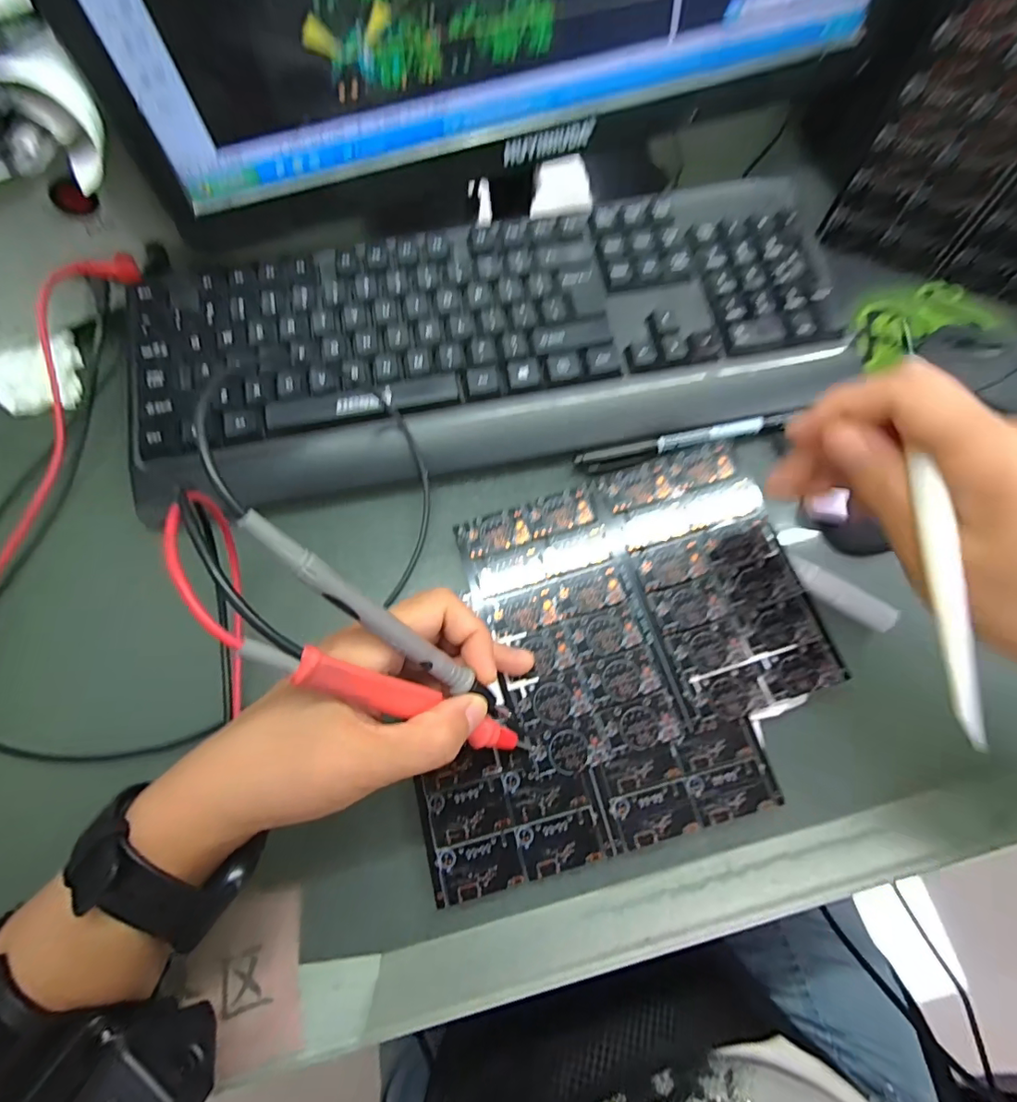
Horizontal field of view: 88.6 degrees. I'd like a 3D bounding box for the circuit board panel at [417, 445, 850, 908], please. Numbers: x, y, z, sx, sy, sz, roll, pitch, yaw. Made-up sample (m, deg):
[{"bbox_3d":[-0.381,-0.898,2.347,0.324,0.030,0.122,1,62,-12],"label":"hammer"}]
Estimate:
[{"bbox_3d":[0.052,0.050,0.272,0.212,0.006,0.178,-16,71,-2],"label":"circuit board panel"}]

